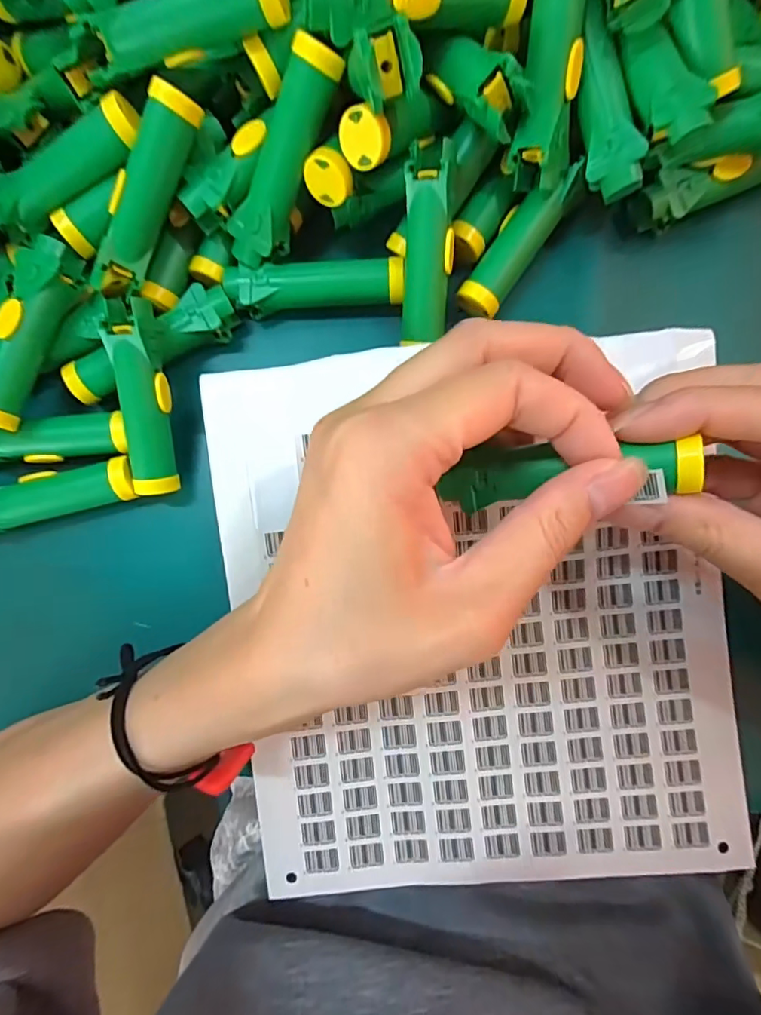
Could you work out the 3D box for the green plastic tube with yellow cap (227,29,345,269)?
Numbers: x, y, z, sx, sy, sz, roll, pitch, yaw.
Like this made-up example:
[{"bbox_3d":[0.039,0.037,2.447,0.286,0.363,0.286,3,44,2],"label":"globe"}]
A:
[{"bbox_3d":[-0.039,-0.139,0.203,0.018,0.015,0.080,36,123,4],"label":"green plastic tube with yellow cap"}]

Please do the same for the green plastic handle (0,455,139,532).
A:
[{"bbox_3d":[-0.148,-0.006,0.223,0.077,0.016,0.021,-14,85,1],"label":"green plastic handle"}]

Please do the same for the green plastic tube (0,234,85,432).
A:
[{"bbox_3d":[-0.150,-0.072,0.212,0.016,0.022,0.079,19,87,4],"label":"green plastic tube"}]

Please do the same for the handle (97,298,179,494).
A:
[{"bbox_3d":[-0.102,-0.046,0.215,0.019,0.015,0.081,-1,106,2],"label":"handle"}]

